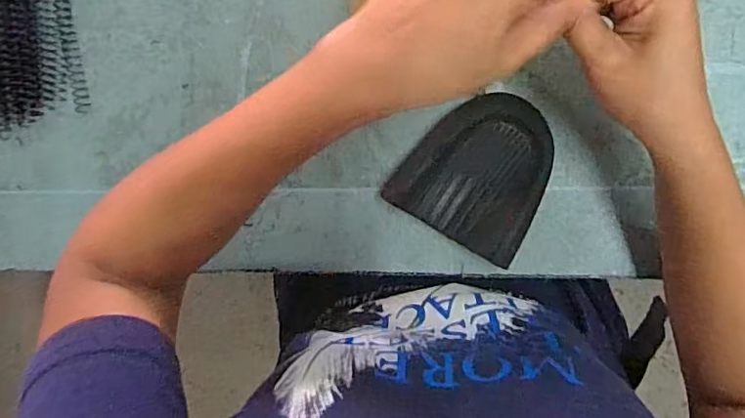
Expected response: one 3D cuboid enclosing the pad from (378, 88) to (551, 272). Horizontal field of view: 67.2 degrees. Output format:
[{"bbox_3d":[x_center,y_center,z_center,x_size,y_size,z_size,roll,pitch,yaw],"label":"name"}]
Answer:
[{"bbox_3d":[0.081,-0.026,0.395,0.090,0.020,0.102,32,99,4],"label":"pad"}]

